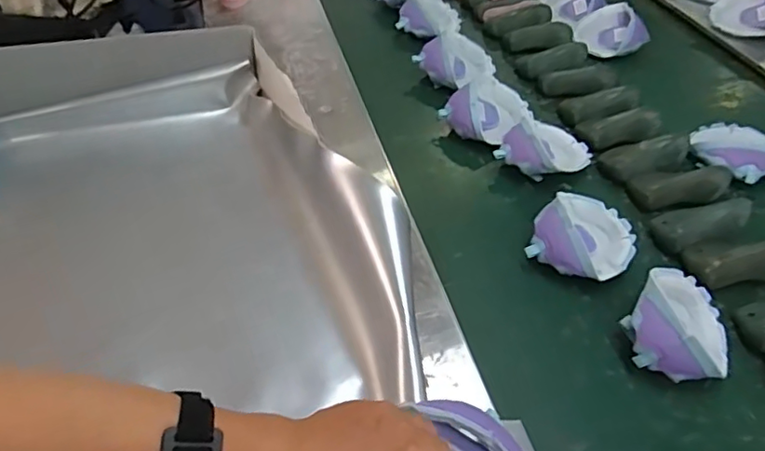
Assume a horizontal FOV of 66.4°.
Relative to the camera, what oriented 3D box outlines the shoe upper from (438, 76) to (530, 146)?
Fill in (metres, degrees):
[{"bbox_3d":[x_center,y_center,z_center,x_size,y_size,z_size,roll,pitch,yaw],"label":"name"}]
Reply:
[{"bbox_3d":[0.174,-0.188,0.954,0.138,0.059,0.110,-29,53,-30],"label":"shoe upper"}]

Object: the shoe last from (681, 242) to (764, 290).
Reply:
[{"bbox_3d":[0.456,0.041,0.744,0.141,0.050,0.065,-6,45,-11],"label":"shoe last"}]

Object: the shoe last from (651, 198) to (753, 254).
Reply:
[{"bbox_3d":[0.438,-0.006,0.797,0.143,0.045,0.076,-17,48,-21],"label":"shoe last"}]

